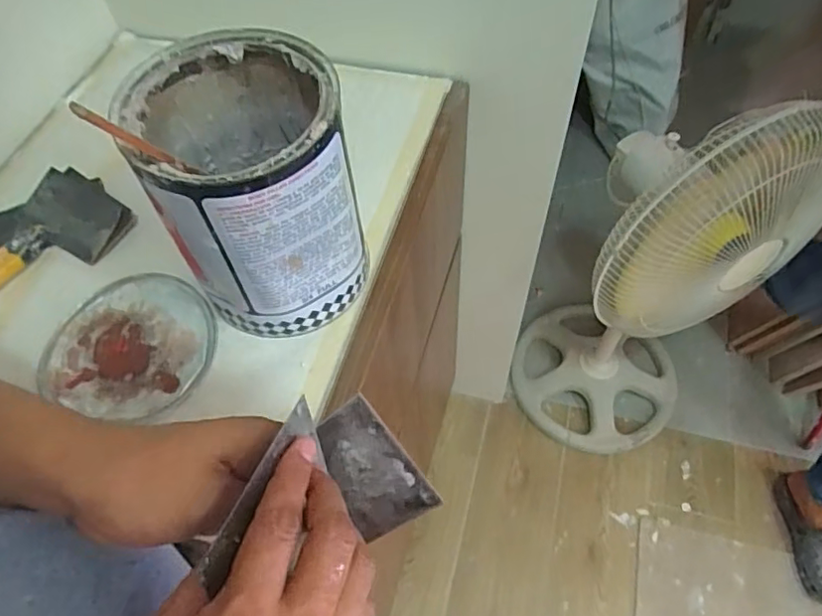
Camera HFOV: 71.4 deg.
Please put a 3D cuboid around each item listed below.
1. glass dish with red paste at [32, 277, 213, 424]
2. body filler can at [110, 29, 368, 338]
[{"bbox_3d":[-0.252,0.031,0.522,0.149,0.025,0.129,8,59,7],"label":"glass dish with red paste"},{"bbox_3d":[-0.125,-0.094,0.485,0.152,0.197,0.166,-11,59,-5],"label":"body filler can"}]

